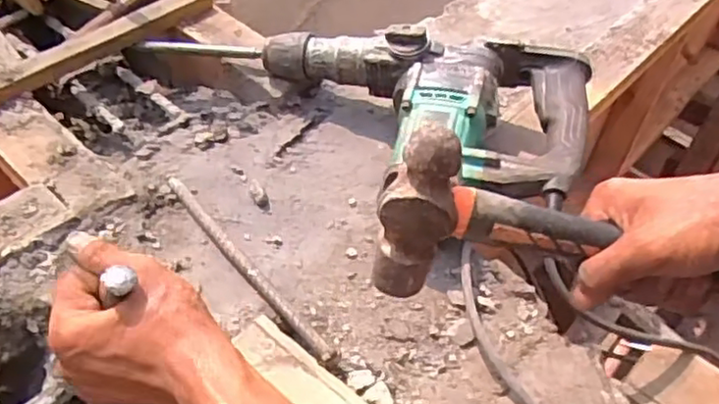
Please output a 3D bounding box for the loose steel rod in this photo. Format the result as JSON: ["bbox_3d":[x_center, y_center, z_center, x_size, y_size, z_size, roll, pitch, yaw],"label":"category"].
[{"bbox_3d":[-0.112,0.055,0.629,0.011,0.017,0.265,-29,56,-28],"label":"loose steel rod"}]

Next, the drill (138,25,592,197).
[{"bbox_3d":[-0.020,-0.117,0.719,0.504,0.095,0.190,12,47,5],"label":"drill"}]

